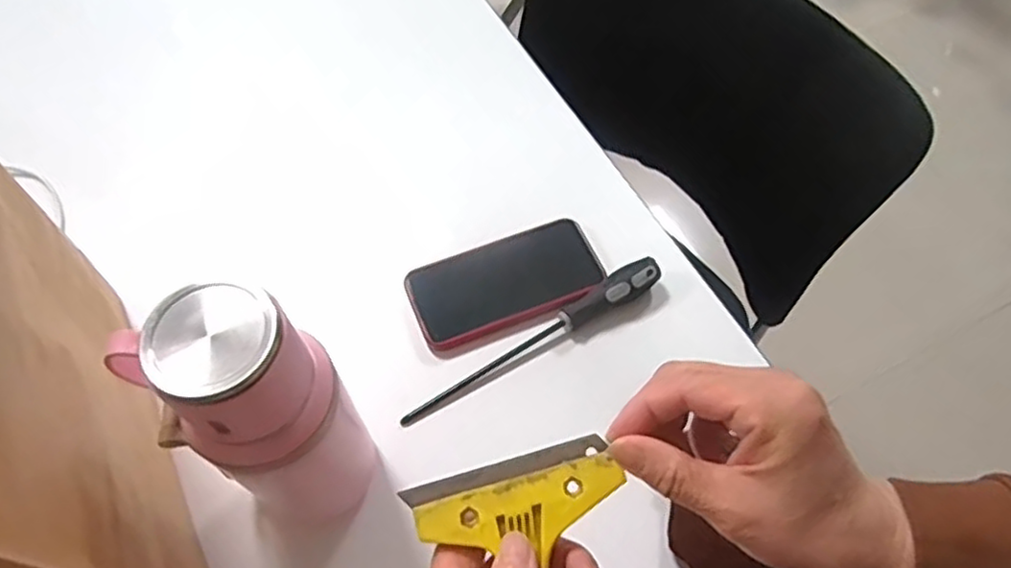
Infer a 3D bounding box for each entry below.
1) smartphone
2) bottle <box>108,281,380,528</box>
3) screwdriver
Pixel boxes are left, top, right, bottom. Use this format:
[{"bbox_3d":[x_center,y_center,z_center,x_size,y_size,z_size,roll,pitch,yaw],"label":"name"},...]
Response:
[{"bbox_3d":[0.003,-0.001,0.558,0.159,0.017,0.079,-21,73,-8],"label":"smartphone"},{"bbox_3d":[-0.134,0.081,0.387,0.089,0.238,0.079,-37,67,-19],"label":"bottle"},{"bbox_3d":[0.022,0.043,0.536,0.236,0.030,0.024,-28,64,-14],"label":"screwdriver"}]

